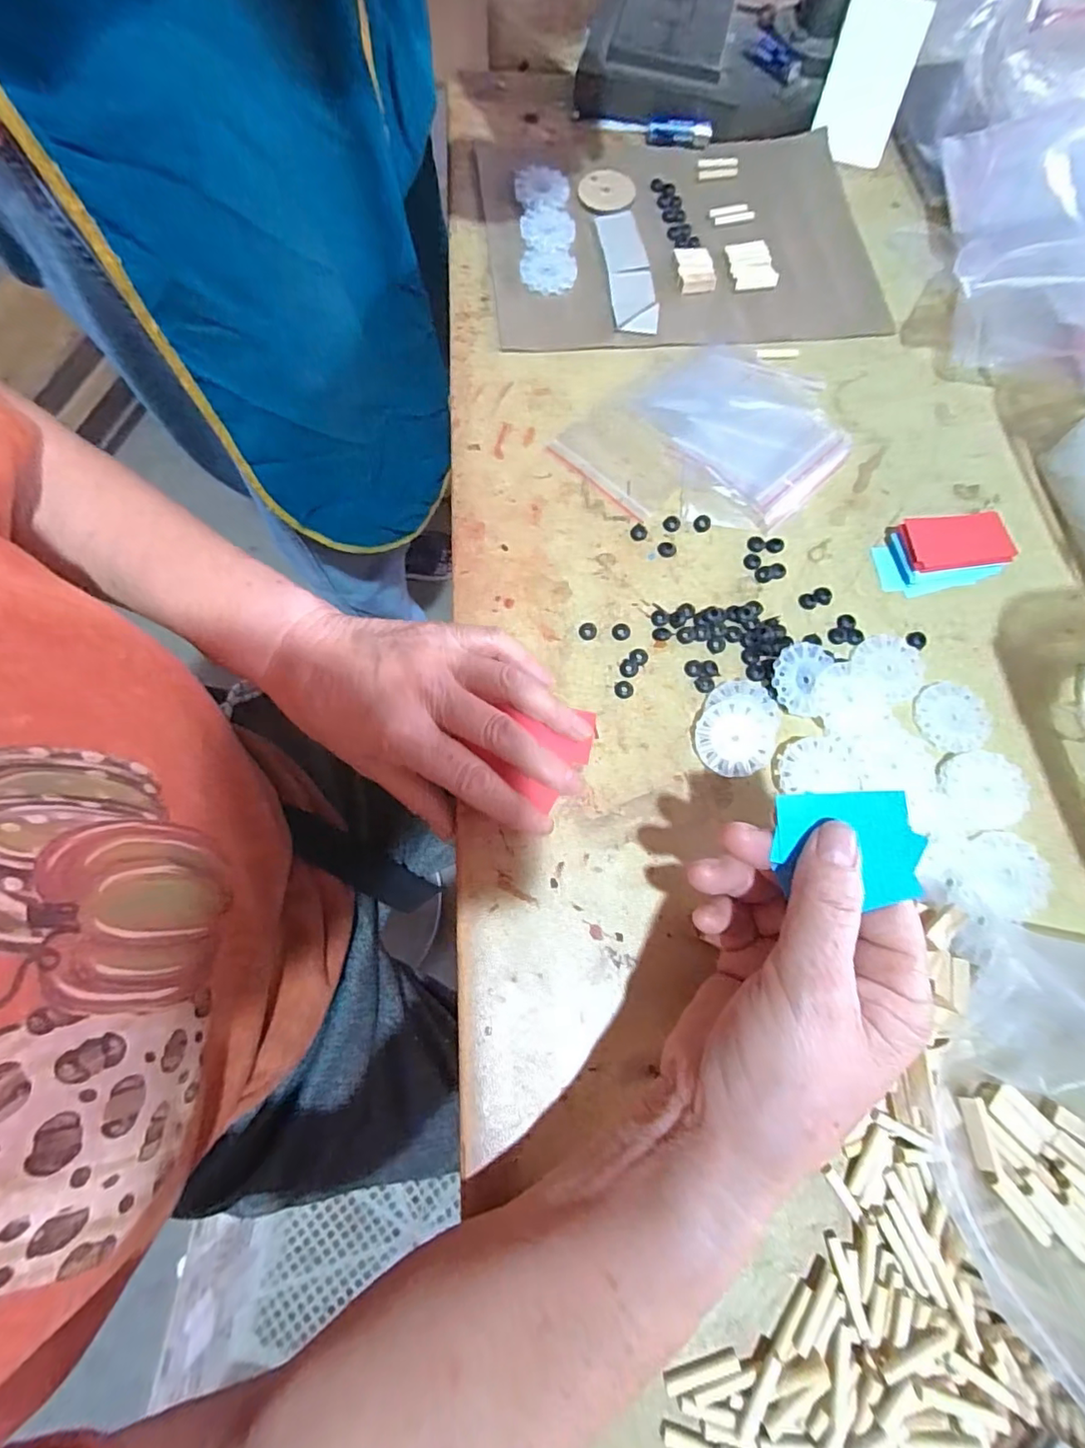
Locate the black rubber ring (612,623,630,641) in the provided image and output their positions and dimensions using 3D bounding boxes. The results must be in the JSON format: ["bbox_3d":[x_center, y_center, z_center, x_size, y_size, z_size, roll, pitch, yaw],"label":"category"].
[{"bbox_3d":[0.045,-0.053,0.320,0.010,0.004,0.010,1,72,-2],"label":"black rubber ring"}]

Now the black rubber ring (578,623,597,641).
[{"bbox_3d":[0.026,-0.053,0.319,0.010,0.004,0.010,1,72,-2],"label":"black rubber ring"}]

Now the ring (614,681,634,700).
[{"bbox_3d":[0.045,-0.019,0.310,0.010,0.004,0.010,1,72,-2],"label":"ring"}]

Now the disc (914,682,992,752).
[{"bbox_3d":[0.227,-0.004,0.313,0.040,0.004,0.038,1,72,-2],"label":"disc"}]

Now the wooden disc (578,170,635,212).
[{"bbox_3d":[0.048,-0.400,0.423,0.041,0.004,0.040,1,72,-2],"label":"wooden disc"}]

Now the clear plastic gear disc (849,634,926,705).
[{"bbox_3d":[0.196,-0.032,0.320,0.040,0.006,0.043,4,69,-10],"label":"clear plastic gear disc"}]

